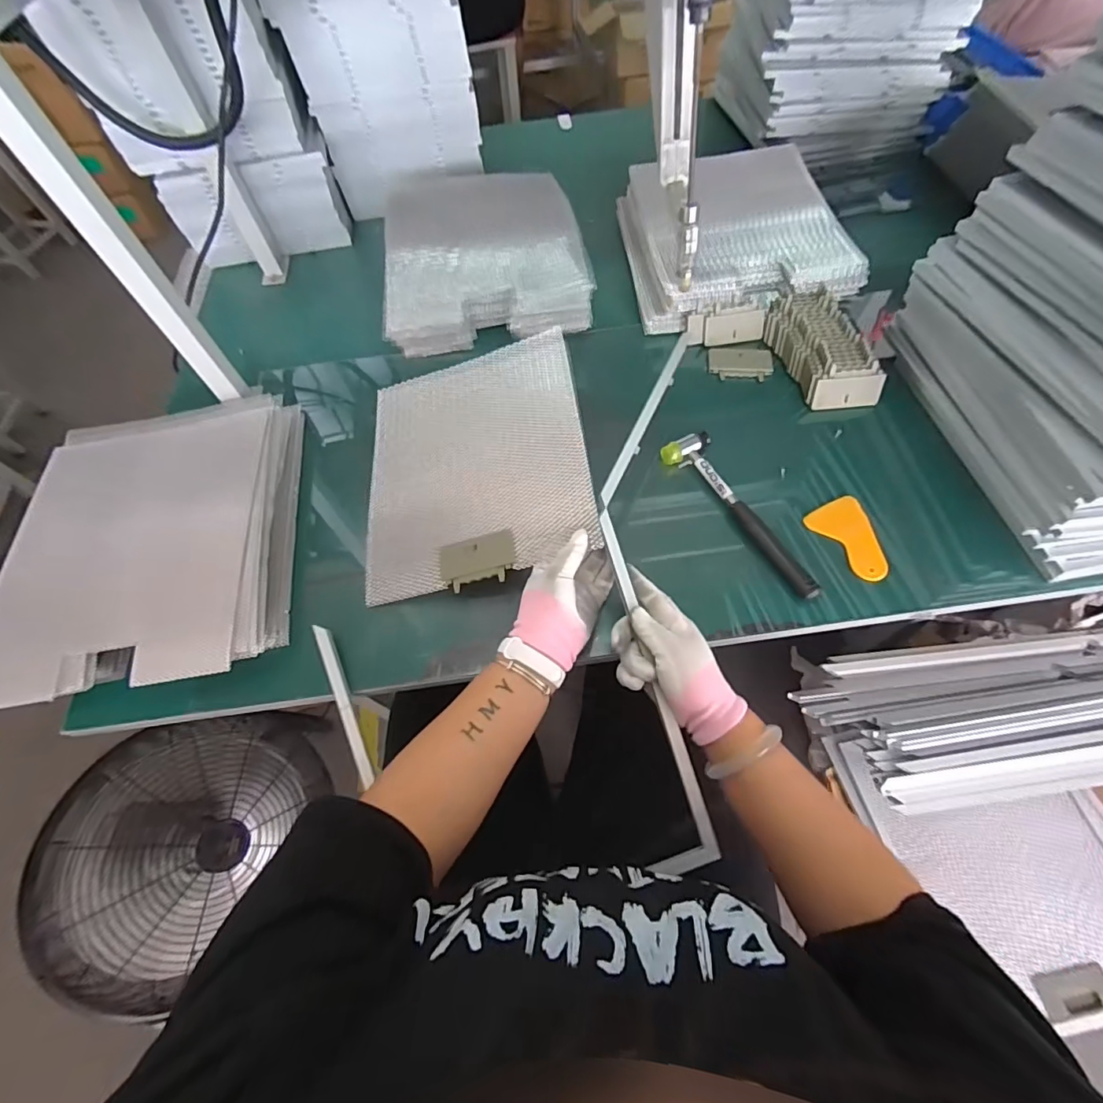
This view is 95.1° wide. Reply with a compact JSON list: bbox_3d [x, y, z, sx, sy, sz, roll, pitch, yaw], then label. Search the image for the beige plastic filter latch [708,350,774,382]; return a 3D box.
[{"bbox_3d":[0.266,-0.265,0.709,0.085,0.014,0.052,5,62,6],"label":"beige plastic filter latch"}]

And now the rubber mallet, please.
[{"bbox_3d":[0.226,-0.051,0.586,0.054,0.022,0.239,-32,64,-13],"label":"rubber mallet"}]

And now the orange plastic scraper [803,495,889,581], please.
[{"bbox_3d":[0.346,-0.017,0.574,0.065,0.011,0.099,-29,64,-12],"label":"orange plastic scraper"}]

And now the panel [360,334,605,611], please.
[{"bbox_3d":[-0.096,-0.112,0.605,0.272,0.013,0.309,-14,62,11],"label":"panel"}]

